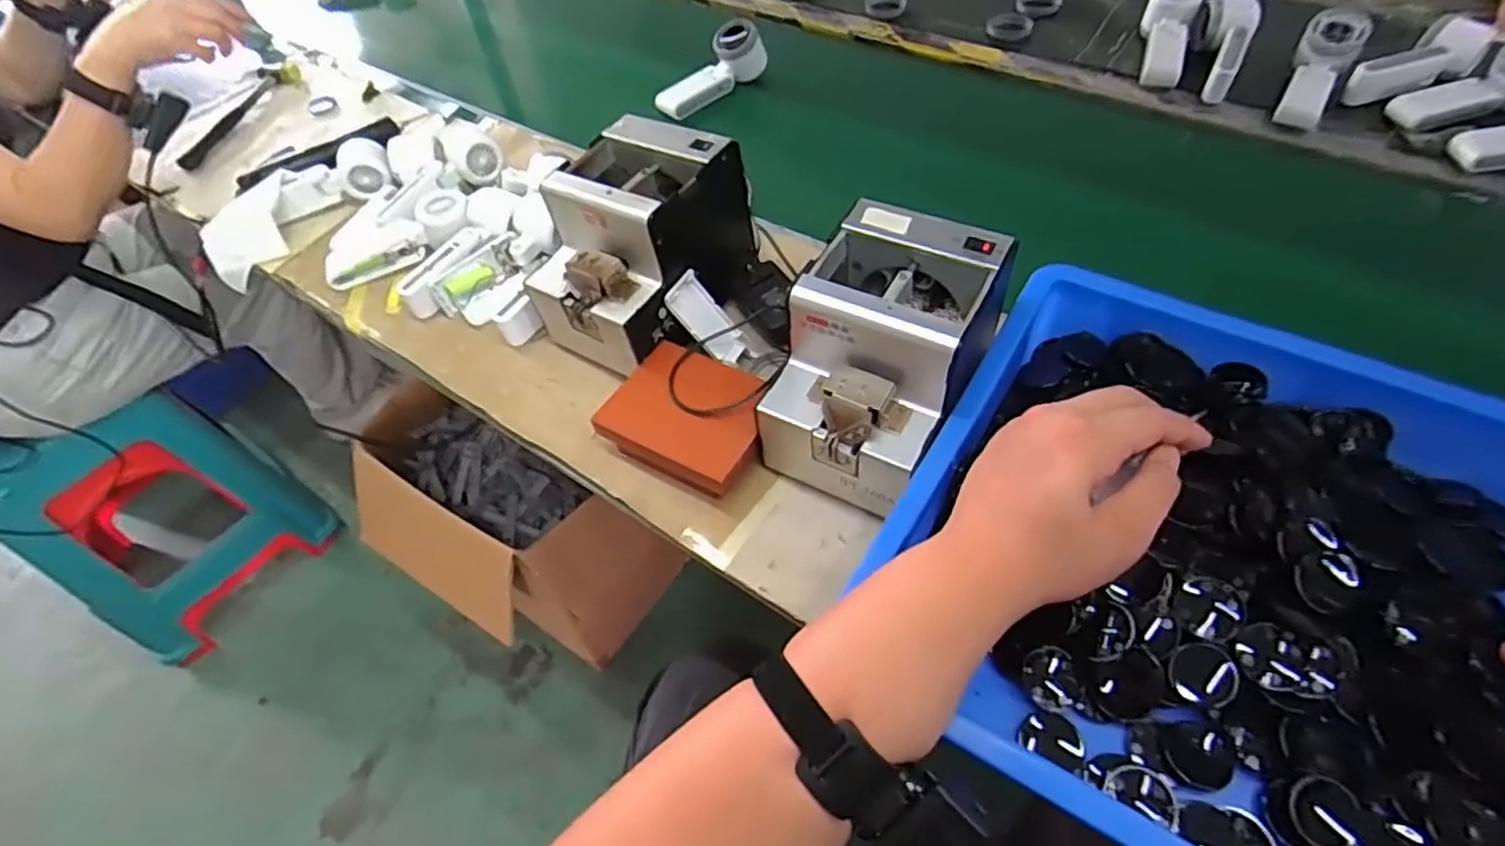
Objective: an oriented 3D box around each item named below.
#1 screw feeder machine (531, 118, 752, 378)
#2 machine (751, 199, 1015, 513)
[{"bbox_3d":[-0.103,-0.165,0.647,0.145,0.136,0.190,29,61,24],"label":"screw feeder machine"},{"bbox_3d":[0.100,-0.051,0.540,0.132,0.137,0.181,26,60,23],"label":"machine"}]

